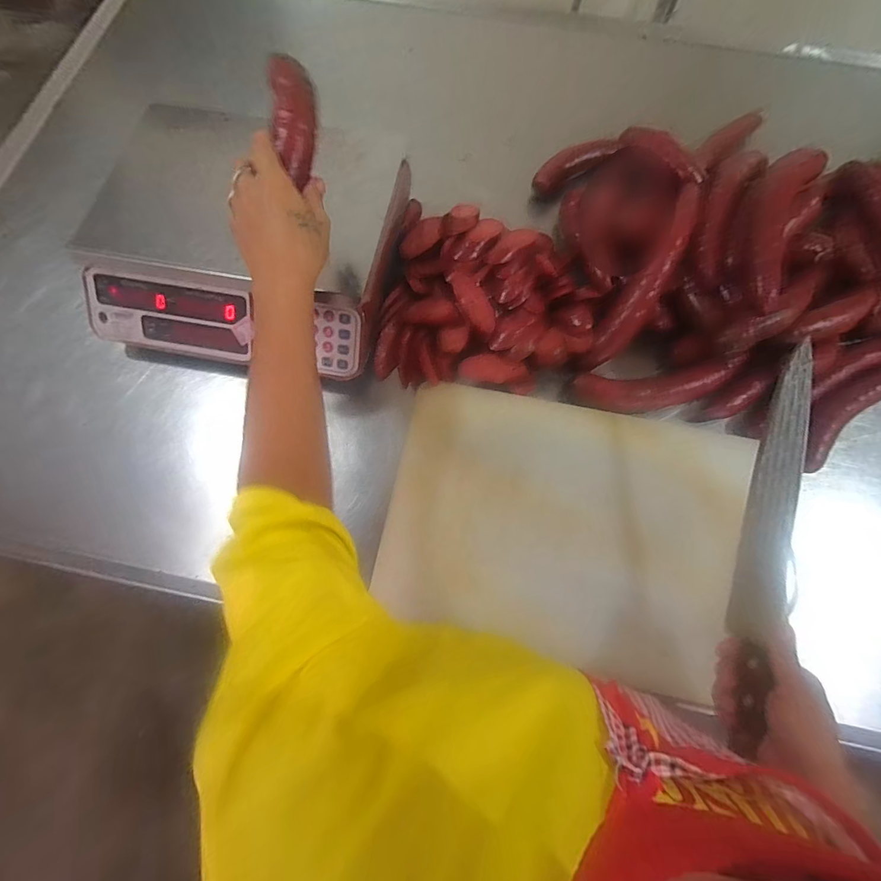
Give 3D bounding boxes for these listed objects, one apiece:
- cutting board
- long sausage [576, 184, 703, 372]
[{"bbox_3d":[0.136,0.084,0.458,0.373,0.031,0.290,11,74,3],"label":"cutting board"},{"bbox_3d":[0.256,-0.200,0.501,0.048,0.037,0.263,34,93,12],"label":"long sausage"}]

